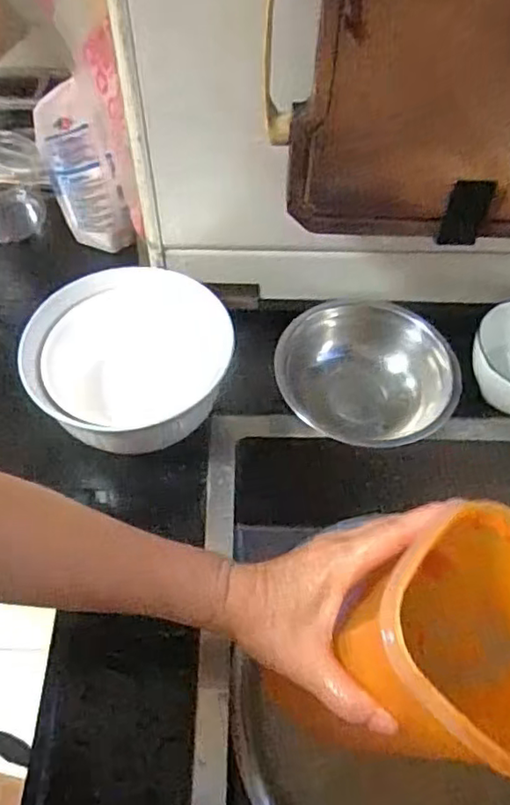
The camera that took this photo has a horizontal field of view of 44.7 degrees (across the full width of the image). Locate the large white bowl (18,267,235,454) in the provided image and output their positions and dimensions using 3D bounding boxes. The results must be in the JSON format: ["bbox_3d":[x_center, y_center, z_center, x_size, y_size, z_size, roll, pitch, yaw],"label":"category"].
[{"bbox_3d":[-0.106,-0.032,0.550,0.164,0.084,0.165,-13,57,-10],"label":"large white bowl"}]

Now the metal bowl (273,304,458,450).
[{"bbox_3d":[0.099,-0.020,0.580,0.143,0.072,0.158,-36,64,-22],"label":"metal bowl"}]

